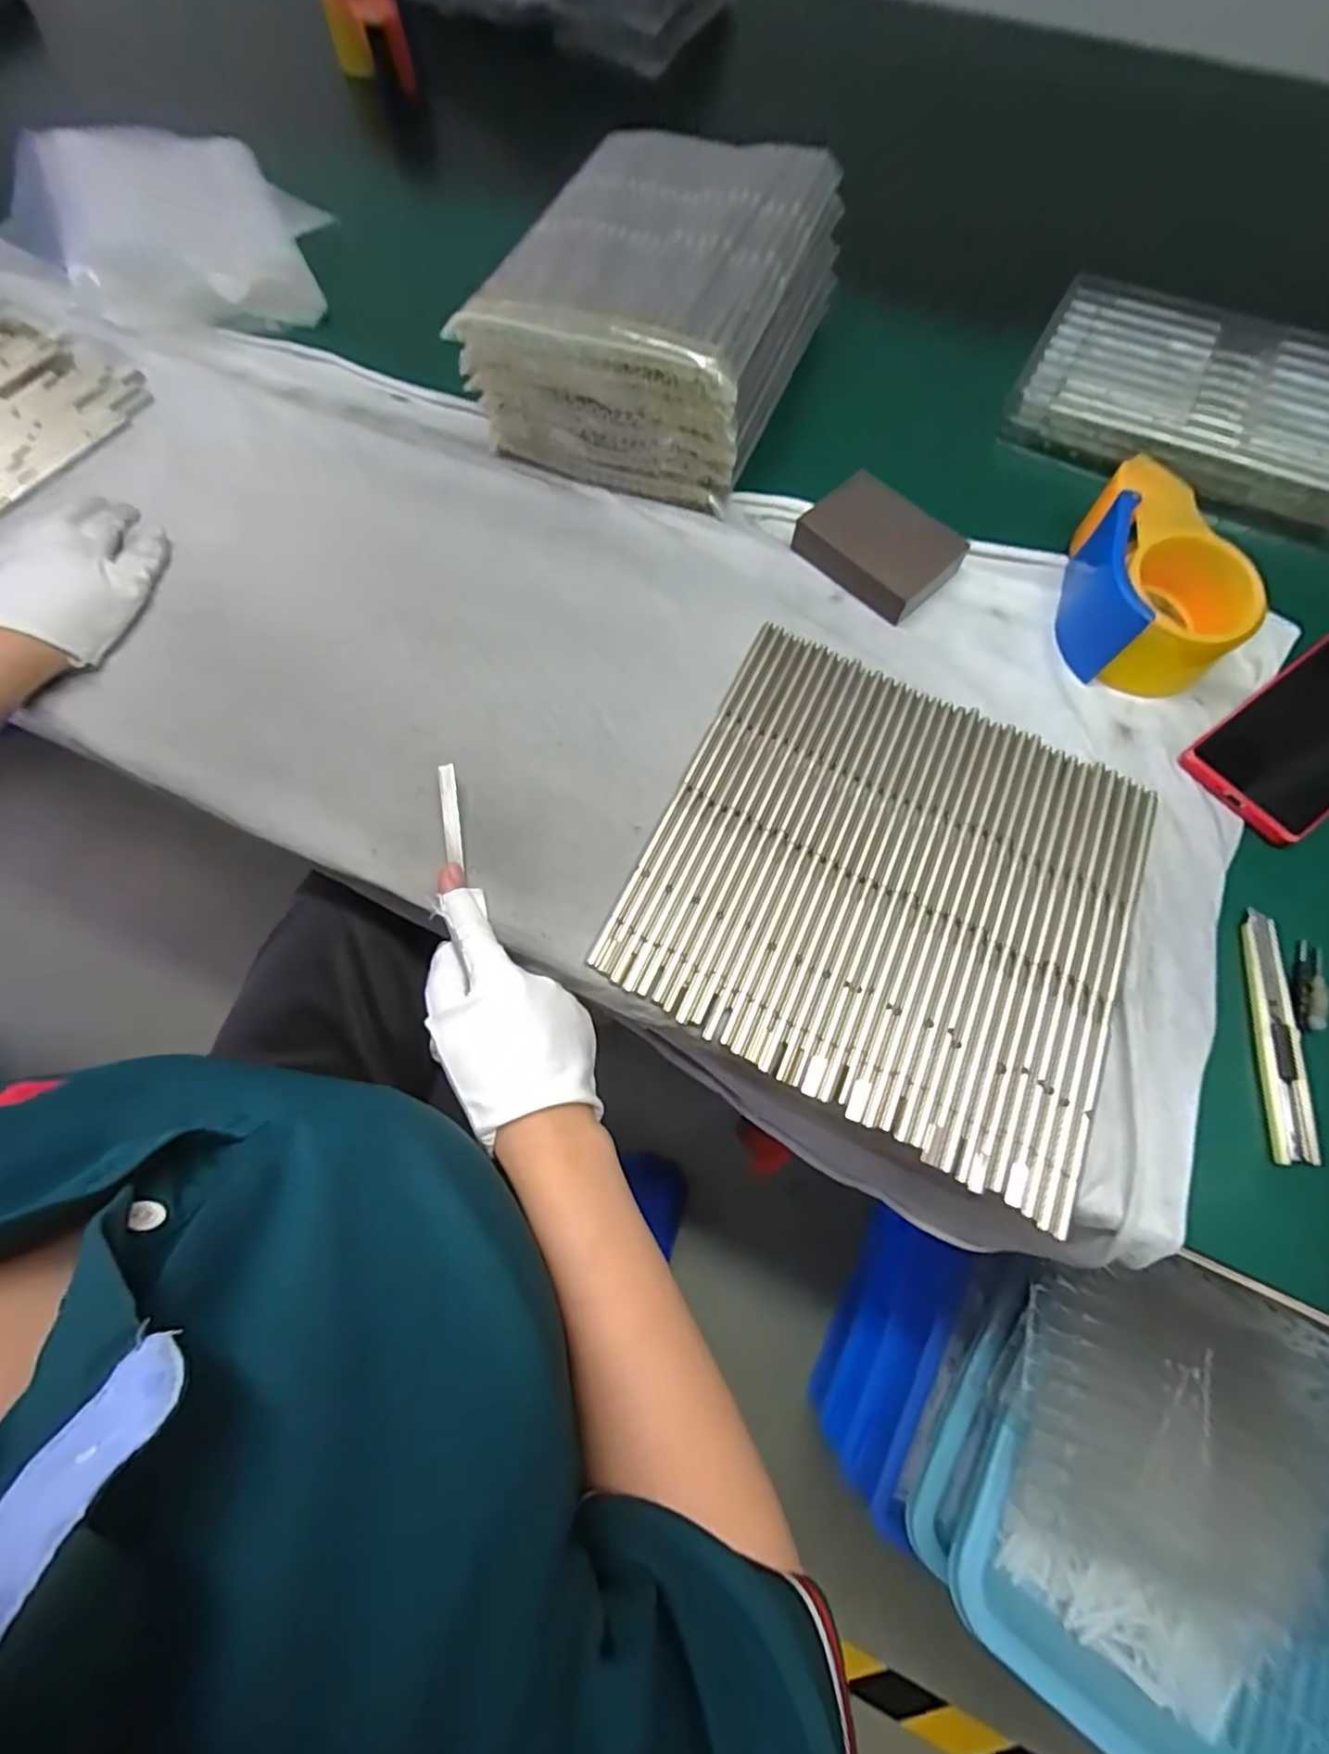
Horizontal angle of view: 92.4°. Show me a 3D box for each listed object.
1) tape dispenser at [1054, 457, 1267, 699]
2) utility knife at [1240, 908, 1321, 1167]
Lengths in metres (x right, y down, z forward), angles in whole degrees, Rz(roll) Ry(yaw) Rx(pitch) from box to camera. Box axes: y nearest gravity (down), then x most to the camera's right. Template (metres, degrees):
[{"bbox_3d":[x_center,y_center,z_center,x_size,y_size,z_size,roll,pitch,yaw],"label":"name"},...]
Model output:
[{"bbox_3d":[0.322,-0.189,0.411,0.098,0.062,0.128,14,69,7],"label":"tape dispenser"},{"bbox_3d":[0.319,0.081,0.334,0.020,0.006,0.127,7,69,4],"label":"utility knife"}]

